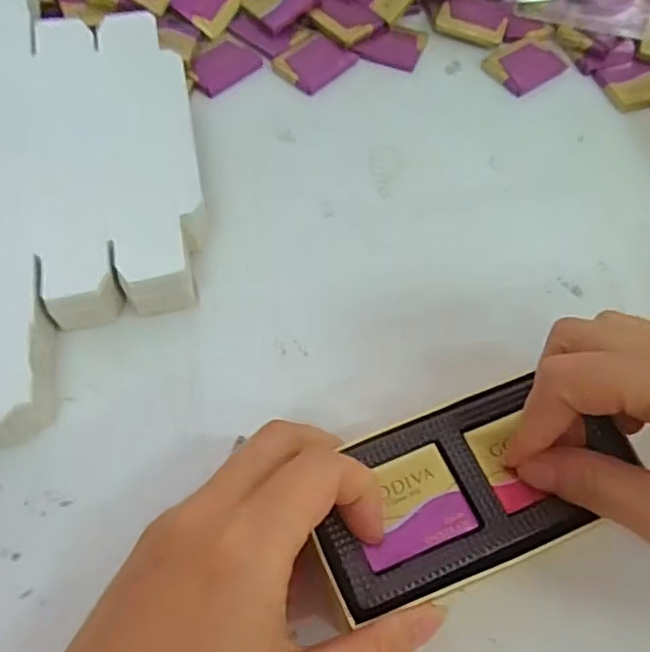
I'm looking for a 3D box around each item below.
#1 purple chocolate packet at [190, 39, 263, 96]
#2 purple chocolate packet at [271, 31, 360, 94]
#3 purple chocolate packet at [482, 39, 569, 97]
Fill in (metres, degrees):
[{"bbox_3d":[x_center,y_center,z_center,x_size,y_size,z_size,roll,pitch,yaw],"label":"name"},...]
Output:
[{"bbox_3d":[-0.058,-0.145,0.355,0.038,0.004,0.028,-39,71,-21],"label":"purple chocolate packet"},{"bbox_3d":[-0.006,-0.150,0.359,0.032,0.004,0.042,37,66,15],"label":"purple chocolate packet"},{"bbox_3d":[0.115,-0.151,0.367,0.042,0.004,0.034,-34,69,-19],"label":"purple chocolate packet"}]

